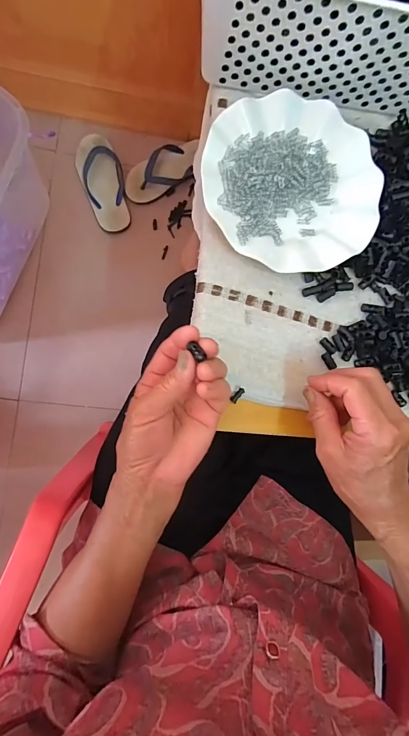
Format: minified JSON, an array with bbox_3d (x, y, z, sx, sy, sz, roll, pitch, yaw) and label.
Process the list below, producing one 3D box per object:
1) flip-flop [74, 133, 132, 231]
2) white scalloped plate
[{"bbox_3d":[-0.238,-0.442,0.837,0.098,0.035,0.231,-21,89,-9],"label":"flip-flop"},{"bbox_3d":[0.090,-0.188,0.362,0.178,0.019,0.178,1,86,-9],"label":"white scalloped plate"}]

